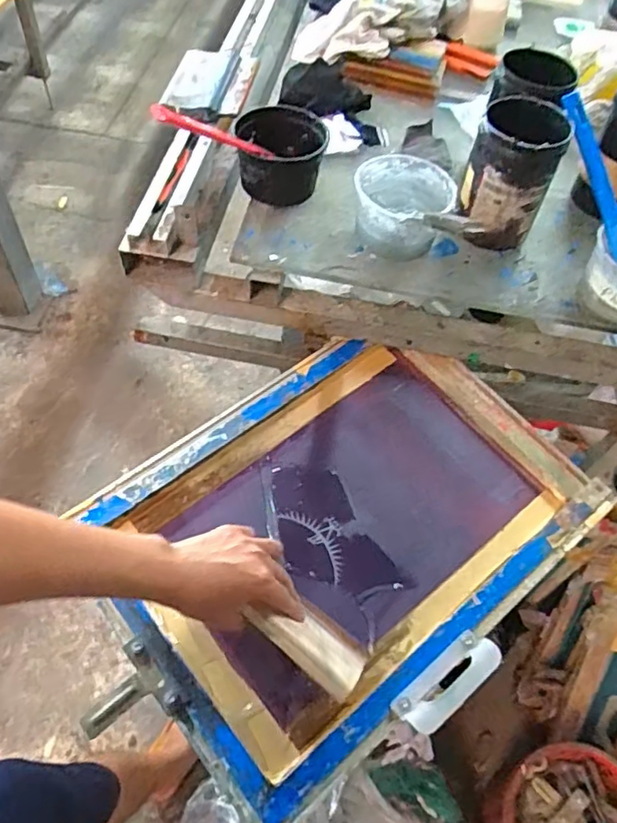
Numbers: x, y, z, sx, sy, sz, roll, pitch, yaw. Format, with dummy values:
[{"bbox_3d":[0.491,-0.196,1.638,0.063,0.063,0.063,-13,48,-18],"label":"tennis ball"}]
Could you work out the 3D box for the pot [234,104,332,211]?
[{"bbox_3d":[-0.037,-0.363,0.853,0.123,0.087,0.120,3,56,-4],"label":"pot"}]

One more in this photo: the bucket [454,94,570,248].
[{"bbox_3d":[0.256,-0.306,0.775,0.103,0.153,0.112,3,56,-4],"label":"bucket"}]

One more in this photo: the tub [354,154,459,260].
[{"bbox_3d":[0.122,-0.264,0.797,0.122,0.074,0.125,2,56,-5],"label":"tub"}]

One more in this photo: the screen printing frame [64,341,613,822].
[{"bbox_3d":[0.035,0.129,0.711,0.521,0.043,0.384,-34,67,-20],"label":"screen printing frame"}]

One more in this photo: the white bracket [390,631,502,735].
[{"bbox_3d":[0.144,0.277,0.619,0.118,0.013,0.055,-33,24,-21],"label":"white bracket"}]

